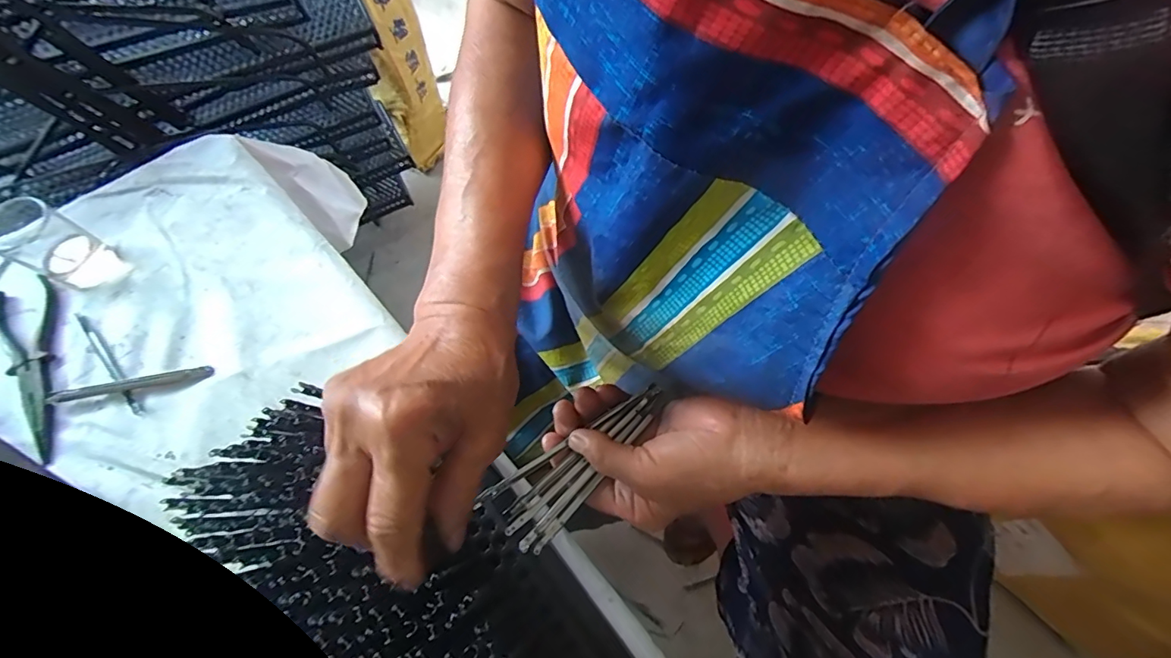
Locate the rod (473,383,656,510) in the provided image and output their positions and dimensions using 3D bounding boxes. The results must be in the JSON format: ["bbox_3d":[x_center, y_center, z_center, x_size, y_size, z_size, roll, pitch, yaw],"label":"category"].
[{"bbox_3d":[-0.010,0.072,0.323,0.137,0.005,0.005,-31,70,-17],"label":"rod"}]

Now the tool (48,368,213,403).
[{"bbox_3d":[-0.407,0.050,0.451,0.136,0.005,0.011,-11,67,-3],"label":"tool"}]

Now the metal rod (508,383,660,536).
[{"bbox_3d":[0.001,0.082,0.323,0.132,0.004,0.006,-41,72,-18],"label":"metal rod"}]

